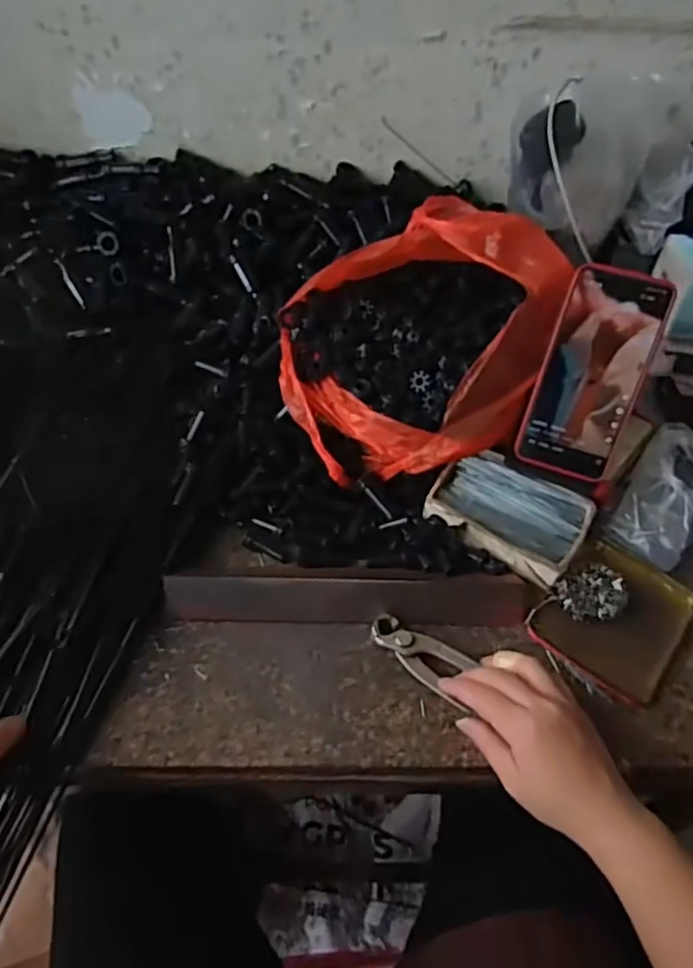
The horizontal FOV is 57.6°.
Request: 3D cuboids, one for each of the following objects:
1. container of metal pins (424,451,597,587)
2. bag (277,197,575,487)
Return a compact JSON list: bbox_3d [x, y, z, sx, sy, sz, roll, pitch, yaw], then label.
[{"bbox_3d":[0.143,0.021,0.547,0.125,0.026,0.092,31,59,19],"label":"container of metal pins"},{"bbox_3d":[0.058,-0.134,0.570,0.231,0.145,0.235,-3,54,-4],"label":"bag"}]

